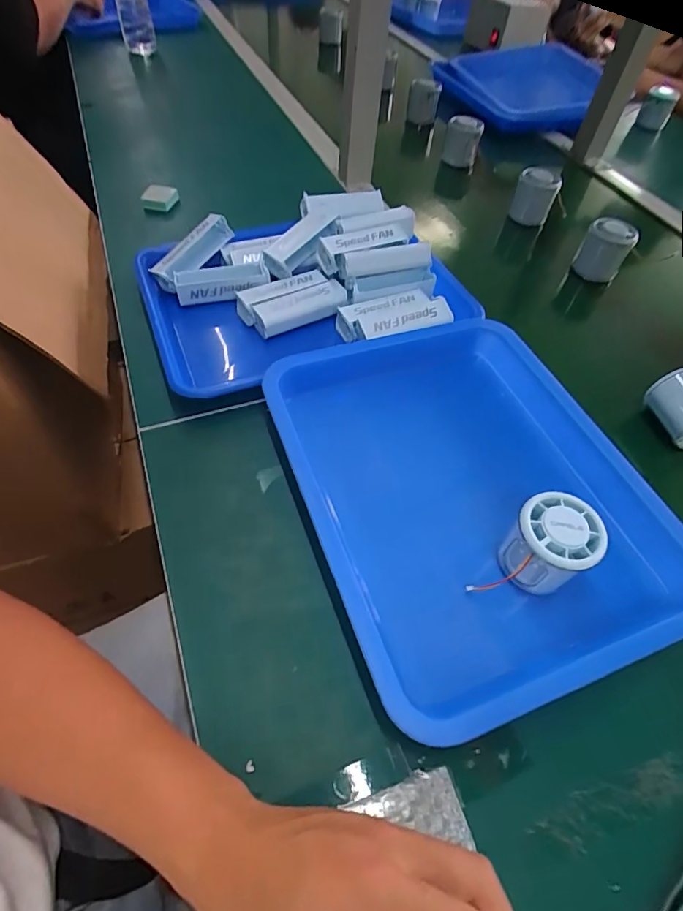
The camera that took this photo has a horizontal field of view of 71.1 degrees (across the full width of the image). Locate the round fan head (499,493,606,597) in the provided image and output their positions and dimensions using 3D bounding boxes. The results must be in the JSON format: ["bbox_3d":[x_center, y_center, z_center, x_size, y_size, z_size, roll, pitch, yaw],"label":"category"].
[{"bbox_3d":[0.147,0.064,0.341,0.054,0.053,0.059,2,53,-3],"label":"round fan head"}]

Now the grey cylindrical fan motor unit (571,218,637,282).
[{"bbox_3d":[0.335,-0.262,0.612,0.056,0.062,0.049,26,56,13],"label":"grey cylindrical fan motor unit"}]

